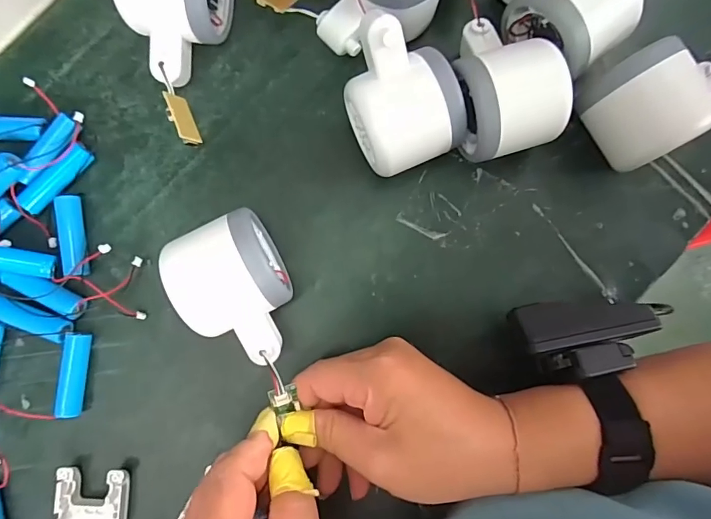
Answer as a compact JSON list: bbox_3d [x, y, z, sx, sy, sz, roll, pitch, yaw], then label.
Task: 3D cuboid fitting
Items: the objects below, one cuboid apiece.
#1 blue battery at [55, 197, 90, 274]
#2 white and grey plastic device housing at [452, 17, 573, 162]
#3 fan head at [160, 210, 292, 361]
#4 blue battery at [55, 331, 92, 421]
[{"bbox_3d":[-0.175,-0.015,0.275,0.014,0.013,0.050,-11,87,-2],"label":"blue battery"},{"bbox_3d":[0.080,-0.101,0.262,0.057,0.060,0.081,-19,88,-2],"label":"white and grey plastic device housing"},{"bbox_3d":[-0.067,0.018,0.255,0.054,0.058,0.082,-22,88,-2],"label":"fan head"},{"bbox_3d":[-0.170,0.070,0.270,0.011,0.014,0.049,4,87,-1],"label":"blue battery"}]

